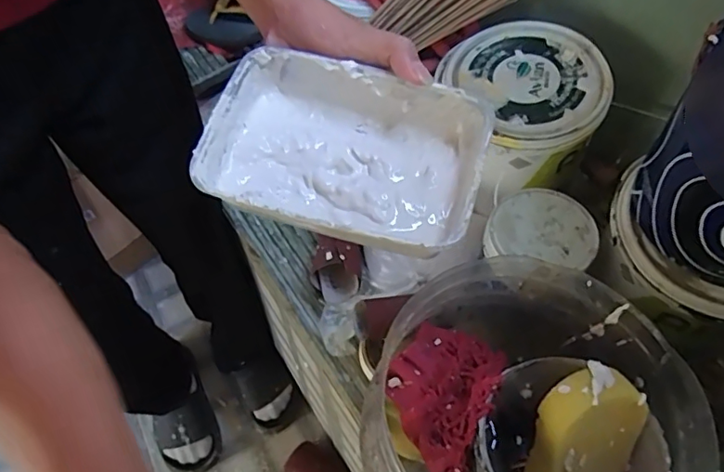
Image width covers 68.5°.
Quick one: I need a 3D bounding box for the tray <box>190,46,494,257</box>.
[{"bbox_3d":[-0.012,-0.050,0.334,0.165,0.051,0.109,14,58,9],"label":"tray"}]

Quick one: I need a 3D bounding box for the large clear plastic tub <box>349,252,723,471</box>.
[{"bbox_3d":[0.119,0.151,0.449,0.249,0.137,0.249,-17,61,-11],"label":"large clear plastic tub"}]

